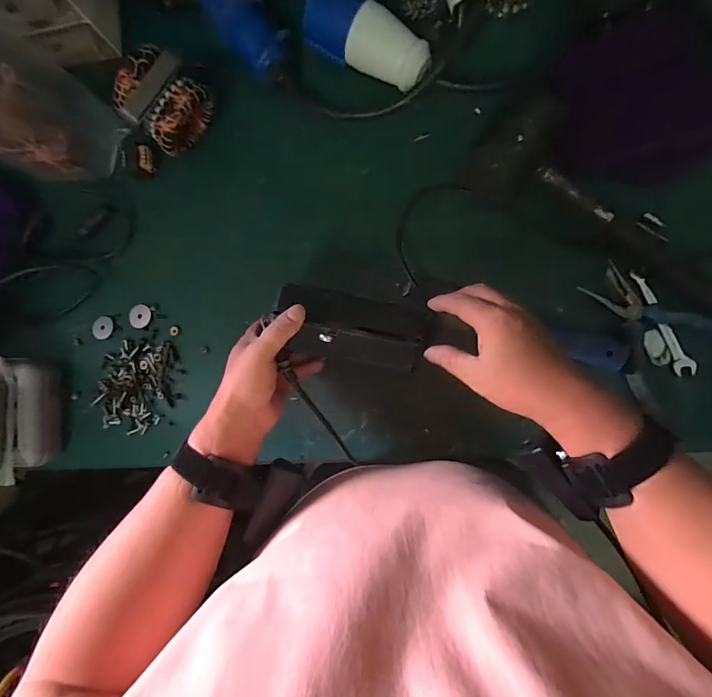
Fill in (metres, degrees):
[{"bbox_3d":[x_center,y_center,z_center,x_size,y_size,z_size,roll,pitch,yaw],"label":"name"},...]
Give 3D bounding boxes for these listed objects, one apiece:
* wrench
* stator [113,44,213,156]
[{"bbox_3d":[0.312,-0.026,0.404,0.018,0.006,0.114,-23,86,7],"label":"wrench"},{"bbox_3d":[-0.202,-0.261,0.437,0.066,0.087,0.085,44,95,6],"label":"stator"}]

